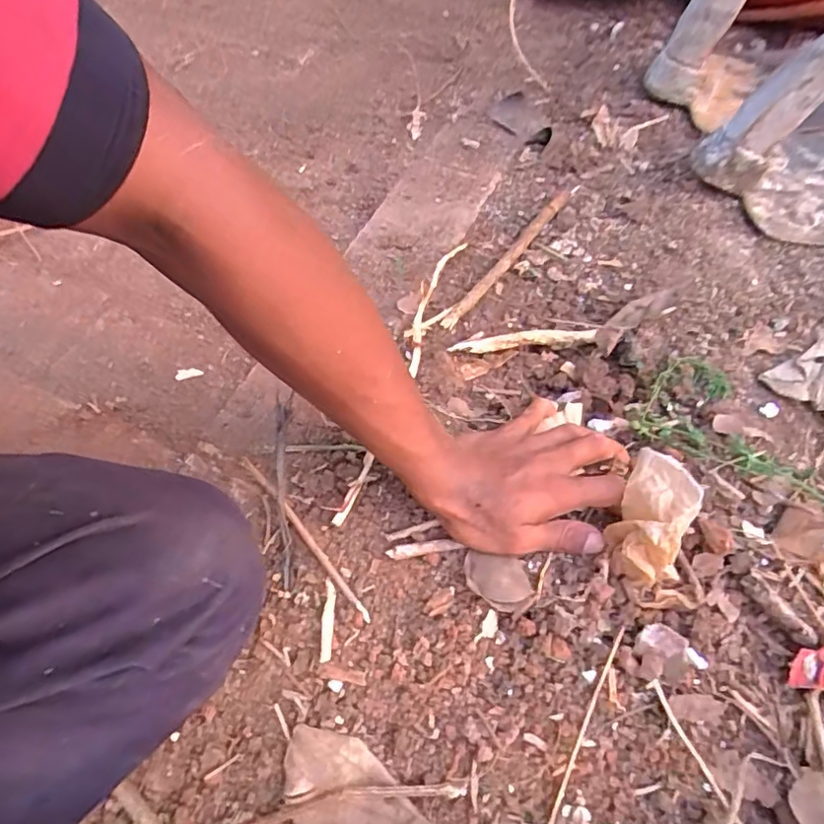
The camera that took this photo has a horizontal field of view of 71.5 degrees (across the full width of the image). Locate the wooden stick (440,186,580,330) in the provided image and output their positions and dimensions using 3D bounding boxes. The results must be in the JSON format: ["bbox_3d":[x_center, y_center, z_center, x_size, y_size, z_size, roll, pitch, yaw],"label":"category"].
[{"bbox_3d":[0.098,-0.156,0.558,0.013,0.008,0.232,31,62,21],"label":"wooden stick"}]

